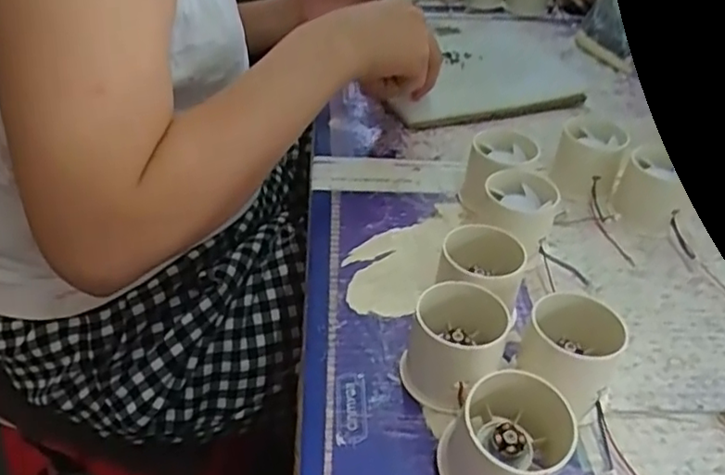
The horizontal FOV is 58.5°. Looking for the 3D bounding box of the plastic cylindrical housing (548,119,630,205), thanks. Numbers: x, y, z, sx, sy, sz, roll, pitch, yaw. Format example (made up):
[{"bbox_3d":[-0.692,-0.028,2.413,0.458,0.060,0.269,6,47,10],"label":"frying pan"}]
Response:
[{"bbox_3d":[0.182,-0.062,0.523,0.052,0.045,0.062,15,40,16],"label":"plastic cylindrical housing"}]

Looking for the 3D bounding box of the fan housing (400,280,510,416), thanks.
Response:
[{"bbox_3d":[0.051,0.058,0.360,0.054,0.051,0.061,8,39,8],"label":"fan housing"}]

